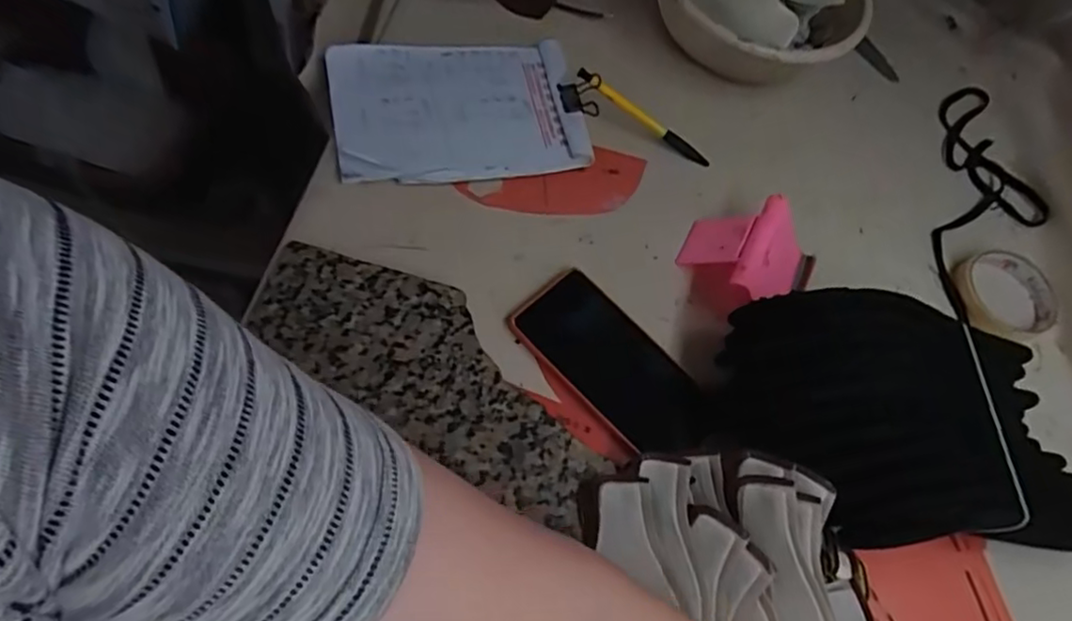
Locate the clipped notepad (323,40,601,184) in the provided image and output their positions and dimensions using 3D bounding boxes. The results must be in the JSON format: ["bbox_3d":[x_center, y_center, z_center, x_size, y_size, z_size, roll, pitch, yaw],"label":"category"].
[{"bbox_3d":[-0.058,-0.170,0.545,0.217,0.026,0.128,-11,78,-19],"label":"clipped notepad"}]

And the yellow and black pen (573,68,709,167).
[{"bbox_3d":[0.097,-0.171,0.574,0.140,0.011,0.013,32,62,-11],"label":"yellow and black pen"}]

